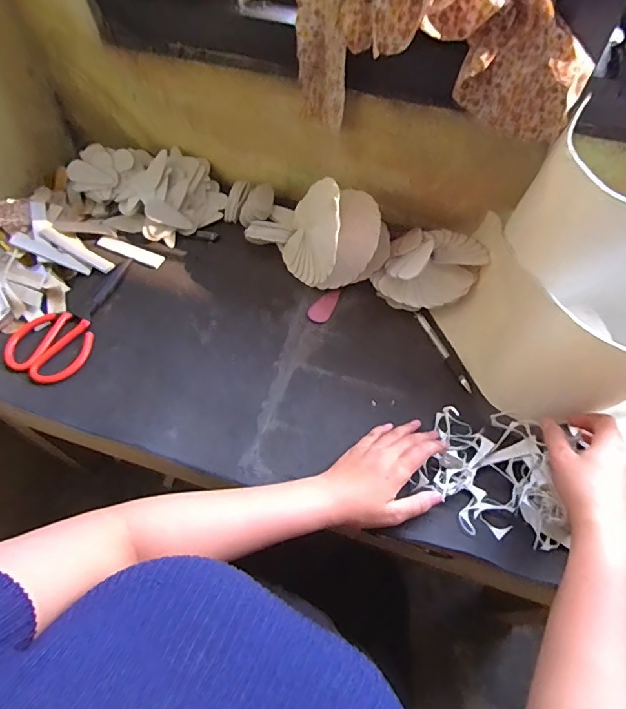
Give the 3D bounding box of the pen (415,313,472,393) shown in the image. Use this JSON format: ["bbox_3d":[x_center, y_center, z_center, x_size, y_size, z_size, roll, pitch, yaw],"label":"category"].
[{"bbox_3d":[0.169,-0.005,0.589,0.013,0.007,0.128,-19,62,-12],"label":"pen"}]

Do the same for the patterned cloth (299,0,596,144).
[{"bbox_3d":[0.134,-0.343,0.492,0.310,0.200,0.126,4,59,2],"label":"patterned cloth"}]

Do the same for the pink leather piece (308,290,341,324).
[{"bbox_3d":[0.016,-0.068,0.630,0.030,0.005,0.059,27,63,14],"label":"pink leather piece"}]

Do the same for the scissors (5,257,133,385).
[{"bbox_3d":[-0.332,-0.058,0.608,0.104,0.014,0.205,8,60,4],"label":"scissors"}]

